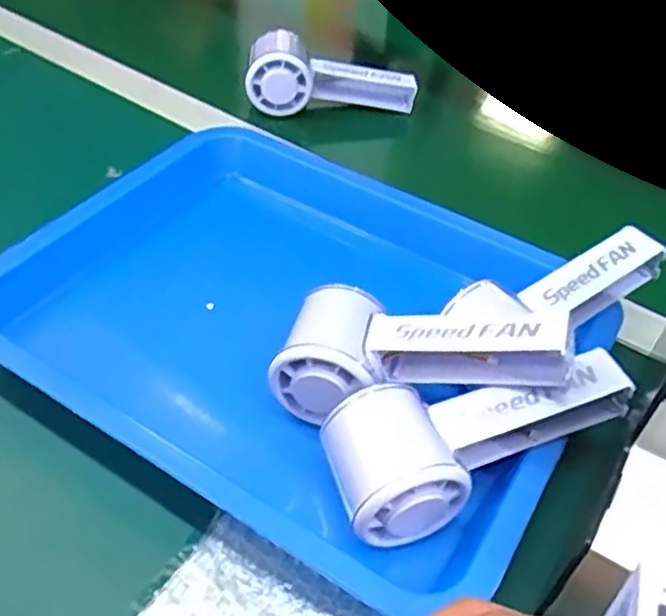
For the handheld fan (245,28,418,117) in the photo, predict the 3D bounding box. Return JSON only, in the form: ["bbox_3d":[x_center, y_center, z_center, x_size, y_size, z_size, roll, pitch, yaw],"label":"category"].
[{"bbox_3d":[0.001,-0.213,0.648,0.150,0.053,0.076,3,45,-2],"label":"handheld fan"}]

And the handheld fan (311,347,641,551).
[{"bbox_3d":[0.072,0.068,0.349,0.150,0.054,0.062,-8,46,-13],"label":"handheld fan"}]

